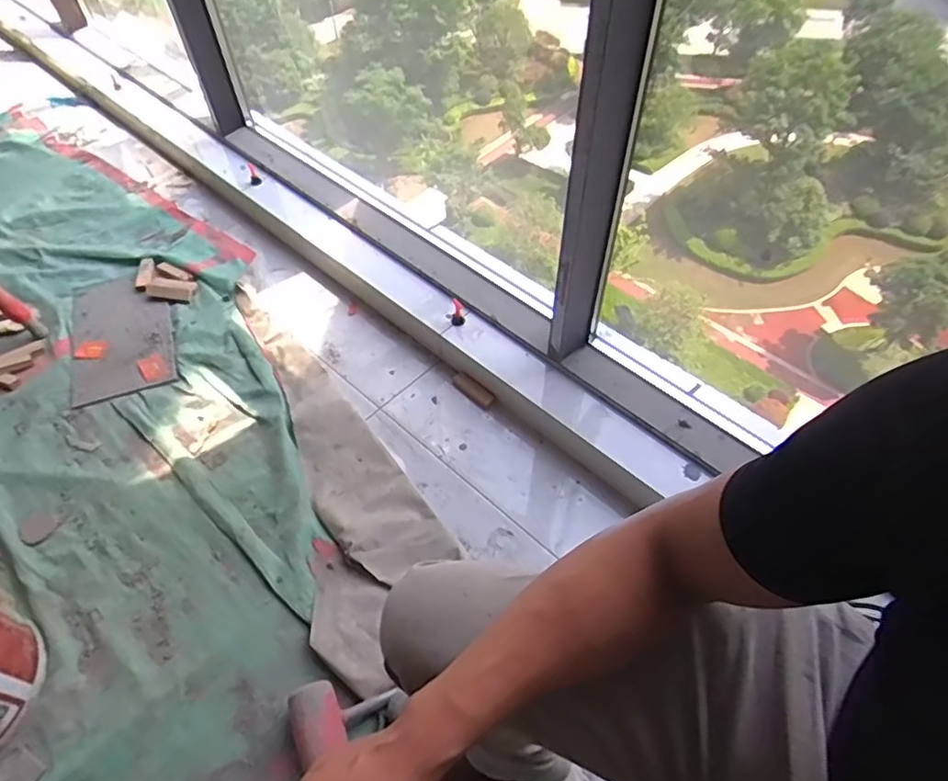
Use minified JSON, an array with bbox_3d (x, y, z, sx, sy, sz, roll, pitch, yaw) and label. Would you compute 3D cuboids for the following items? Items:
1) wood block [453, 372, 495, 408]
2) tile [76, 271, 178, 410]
[{"bbox_3d":[-0.001,-0.003,1.366,0.111,0.031,0.026,36,60,23],"label":"wood block"},{"bbox_3d":[-0.856,-0.146,1.473,0.224,0.008,0.396,-16,55,-14],"label":"tile"}]

